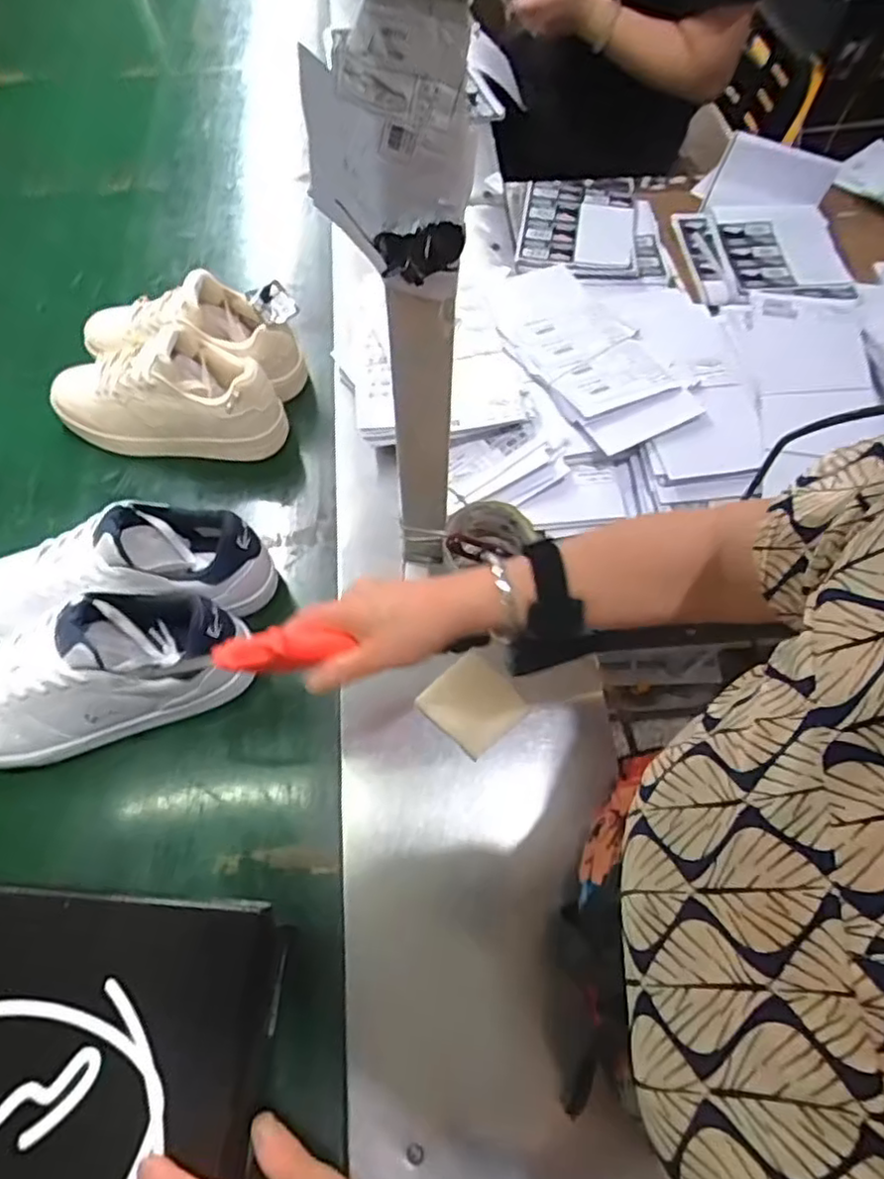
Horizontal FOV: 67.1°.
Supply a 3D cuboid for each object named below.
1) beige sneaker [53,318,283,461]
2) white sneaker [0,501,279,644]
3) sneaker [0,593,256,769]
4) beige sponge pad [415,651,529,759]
[{"bbox_3d":[-0.305,-0.215,0.727,0.247,0.110,0.098,9,64,4],"label":"beige sneaker"},{"bbox_3d":[-0.307,-0.018,0.617,0.281,0.122,0.088,-6,64,-4],"label":"white sneaker"},{"bbox_3d":[-0.310,0.074,0.566,0.276,0.114,0.095,-18,65,-9],"label":"sneaker"},{"bbox_3d":[0.028,0.099,0.586,0.072,0.023,0.072,-39,70,-18],"label":"beige sponge pad"}]

